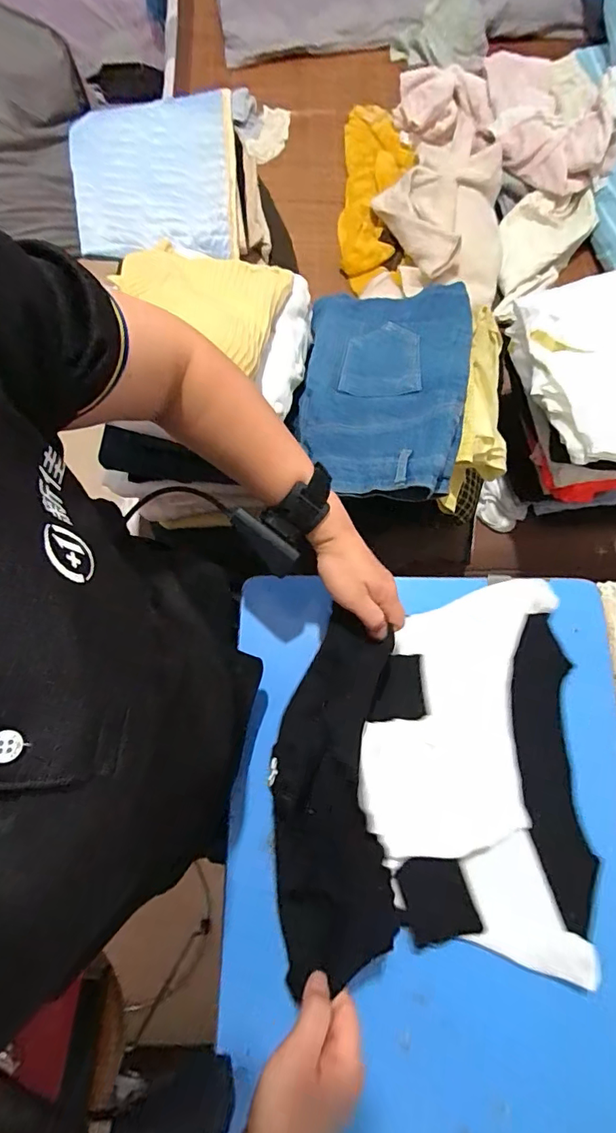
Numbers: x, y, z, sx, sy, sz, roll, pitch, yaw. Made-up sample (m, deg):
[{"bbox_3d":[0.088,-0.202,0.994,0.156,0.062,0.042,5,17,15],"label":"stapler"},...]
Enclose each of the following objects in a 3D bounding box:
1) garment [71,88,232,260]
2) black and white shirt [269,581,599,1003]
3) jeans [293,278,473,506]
[{"bbox_3d":[-0.229,-0.586,0.722,0.231,0.062,0.259,-6,74,0],"label":"garment"},{"bbox_3d":[0.115,0.184,0.443,0.283,0.099,0.325,-1,75,1],"label":"black and white shirt"},{"bbox_3d":[0.089,-0.218,0.582,0.198,0.044,0.318,2,65,17],"label":"jeans"}]

